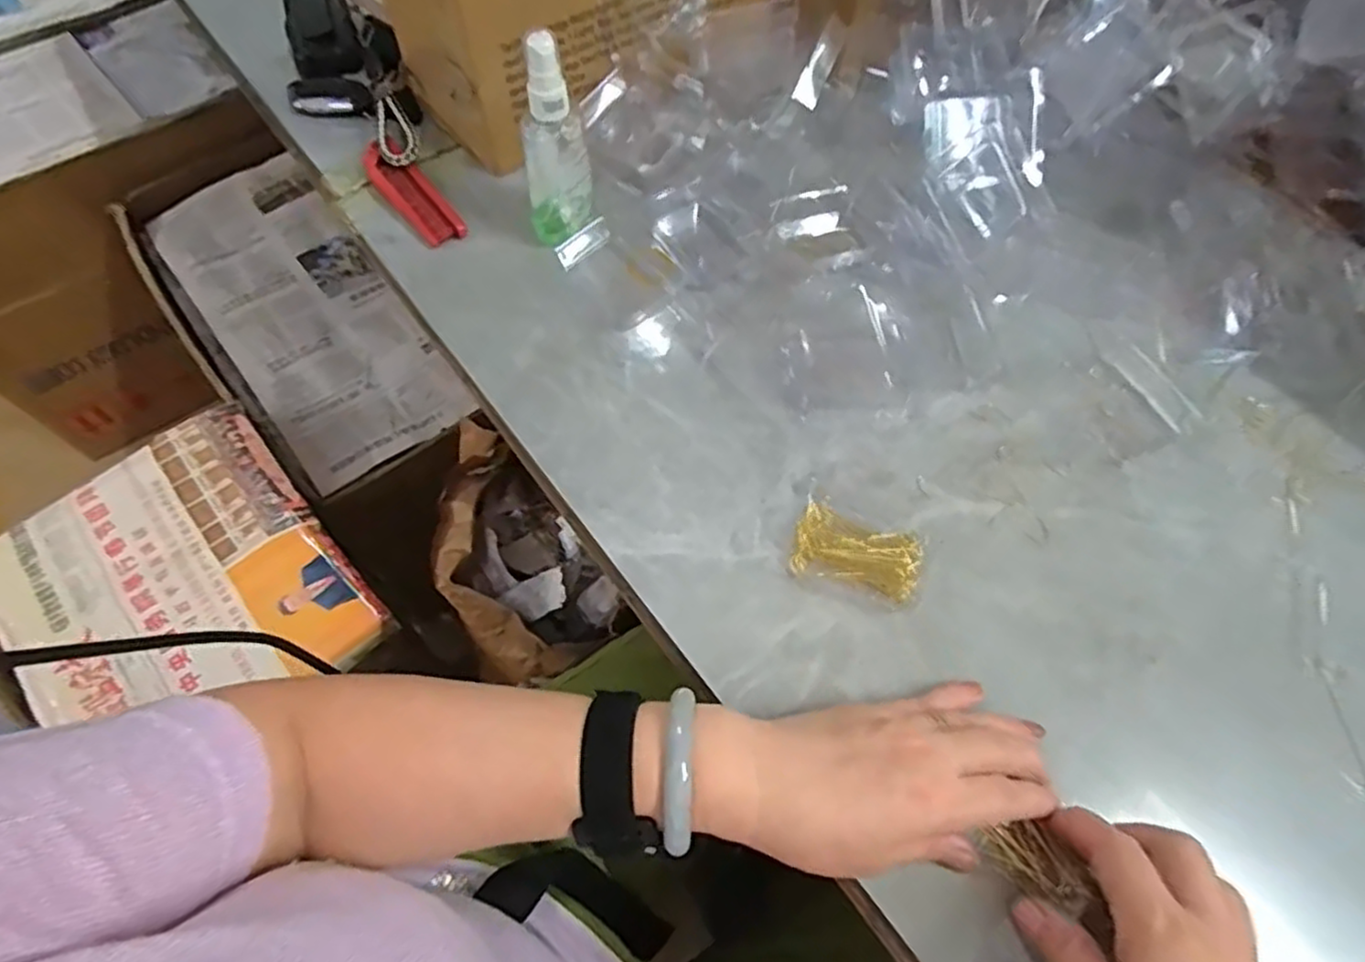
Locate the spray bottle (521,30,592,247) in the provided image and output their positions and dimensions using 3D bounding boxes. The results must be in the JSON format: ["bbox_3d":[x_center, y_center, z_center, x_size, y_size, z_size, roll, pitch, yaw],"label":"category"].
[{"bbox_3d":[-0.081,-0.213,0.453,0.041,0.131,0.033,-7,63,-7],"label":"spray bottle"}]

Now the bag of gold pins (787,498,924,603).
[{"bbox_3d":[0.097,0.039,0.397,0.067,0.012,0.043,18,63,5],"label":"bag of gold pins"}]

